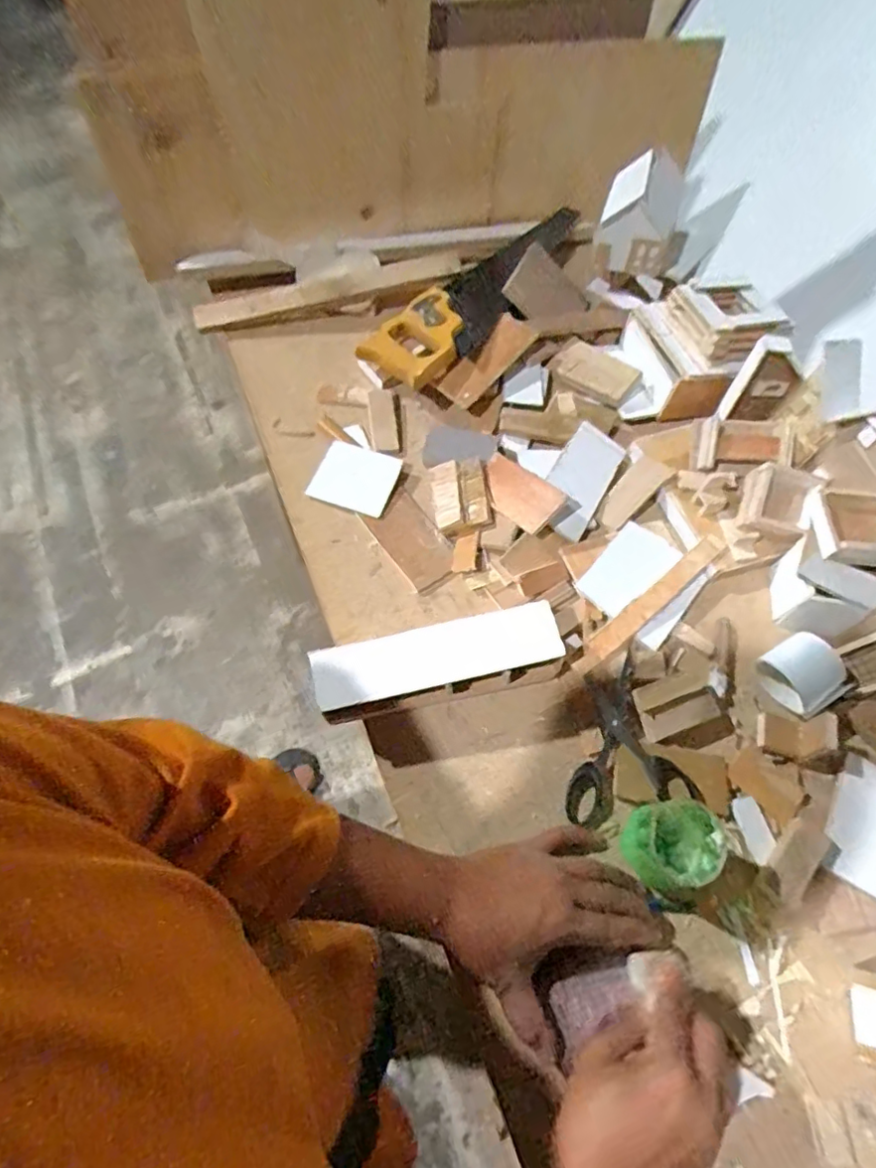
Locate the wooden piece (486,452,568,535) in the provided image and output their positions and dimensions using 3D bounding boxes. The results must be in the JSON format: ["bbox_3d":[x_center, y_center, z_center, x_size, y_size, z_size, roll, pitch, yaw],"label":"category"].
[{"bbox_3d":[0.077,-0.089,0.576,0.089,0.010,0.052,39,76,22],"label":"wooden piece"}]

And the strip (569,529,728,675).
[{"bbox_3d":[0.197,0.016,0.548,0.200,0.011,0.020,-37,71,-18],"label":"strip"}]

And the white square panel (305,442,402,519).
[{"bbox_3d":[-0.086,-0.110,0.616,0.081,0.009,0.070,18,70,11],"label":"white square panel"}]

